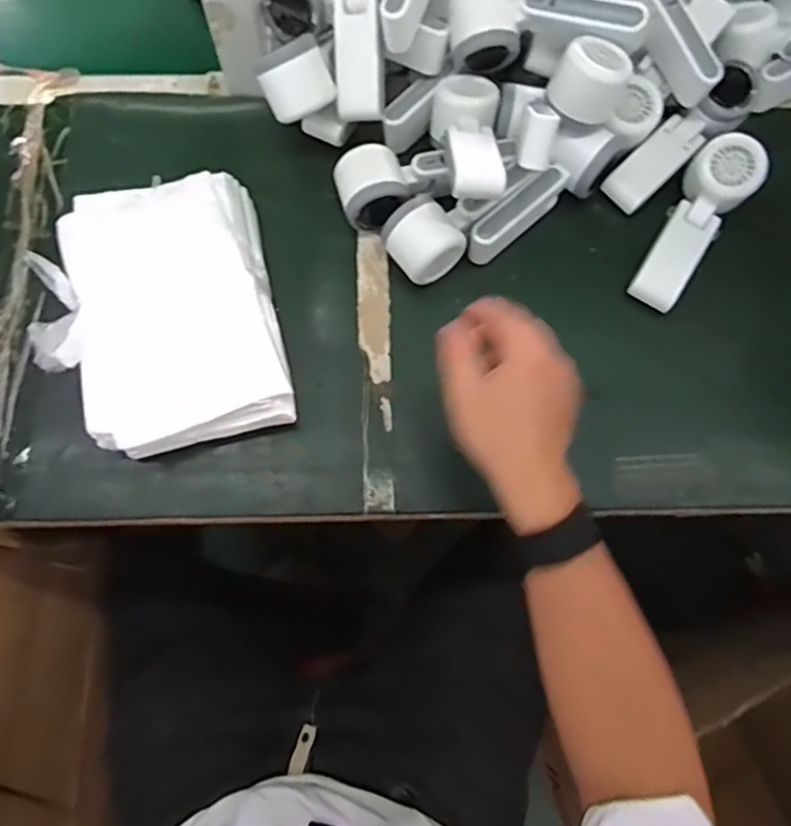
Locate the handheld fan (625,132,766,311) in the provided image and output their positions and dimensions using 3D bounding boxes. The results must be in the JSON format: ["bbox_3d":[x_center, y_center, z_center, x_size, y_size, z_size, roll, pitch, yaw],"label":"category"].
[{"bbox_3d":[0.266,-0.166,0.558,0.054,0.037,0.161,31,91,8],"label":"handheld fan"}]

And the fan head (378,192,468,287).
[{"bbox_3d":[0.021,-0.147,0.542,0.059,0.055,0.057,-37,77,-12],"label":"fan head"}]

